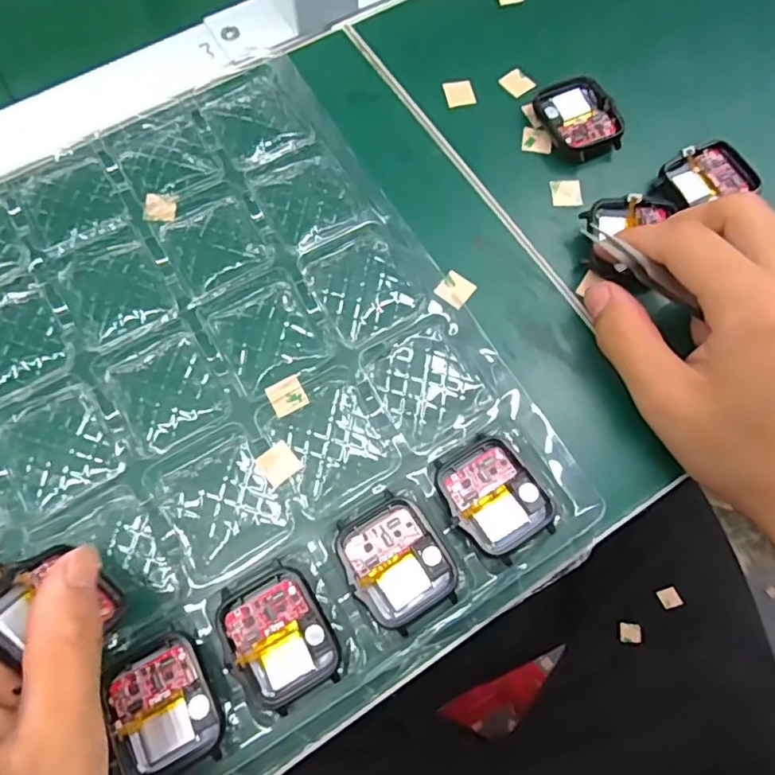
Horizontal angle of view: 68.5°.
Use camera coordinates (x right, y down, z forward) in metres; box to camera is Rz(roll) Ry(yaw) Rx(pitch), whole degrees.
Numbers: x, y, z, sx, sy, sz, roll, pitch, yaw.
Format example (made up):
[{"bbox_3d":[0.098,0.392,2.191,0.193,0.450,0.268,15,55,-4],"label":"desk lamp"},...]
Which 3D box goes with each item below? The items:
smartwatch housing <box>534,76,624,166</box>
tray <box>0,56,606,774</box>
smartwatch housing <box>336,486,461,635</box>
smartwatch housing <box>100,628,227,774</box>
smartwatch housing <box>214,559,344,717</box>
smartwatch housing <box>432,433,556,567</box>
[{"bbox_3d":[0.100,-0.140,0.299,0.036,0.013,0.044,-21,73,-8],"label":"smartwatch housing"},{"bbox_3d":[-0.092,0.006,0.244,0.257,0.013,0.286,-31,75,-11],"label":"tray"},{"bbox_3d":[0.004,0.068,0.224,0.037,0.007,0.046,-31,75,-11],"label":"smartwatch housing"},{"bbox_3d":[-0.081,0.116,0.207,0.035,0.004,0.045,-24,74,-9],"label":"smartwatch housing"},{"bbox_3d":[-0.041,0.094,0.214,0.038,0.009,0.046,-30,75,-10],"label":"smartwatch housing"},{"bbox_3d":[0.043,0.044,0.232,0.036,0.006,0.046,-32,75,-11],"label":"smartwatch housing"}]

